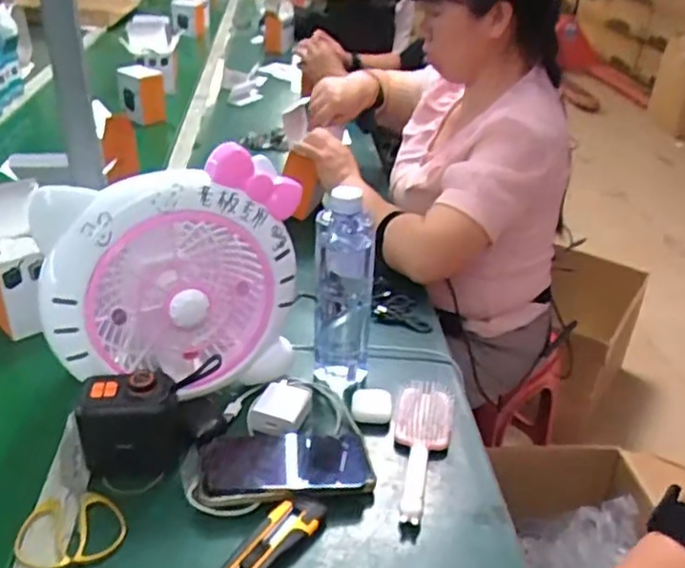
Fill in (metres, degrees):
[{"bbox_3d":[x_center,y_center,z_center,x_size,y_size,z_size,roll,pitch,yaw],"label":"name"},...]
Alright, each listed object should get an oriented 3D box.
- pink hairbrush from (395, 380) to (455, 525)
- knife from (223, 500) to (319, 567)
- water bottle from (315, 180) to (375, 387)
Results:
[{"bbox_3d":[0.079,0.164,0.688,0.056,0.022,0.188,10,28,8],"label":"pink hairbrush"},{"bbox_3d":[-0.079,0.233,0.559,0.038,0.016,0.141,25,33,31],"label":"knife"},{"bbox_3d":[0.002,0.000,0.751,0.069,0.229,0.083,7,28,2],"label":"water bottle"}]

